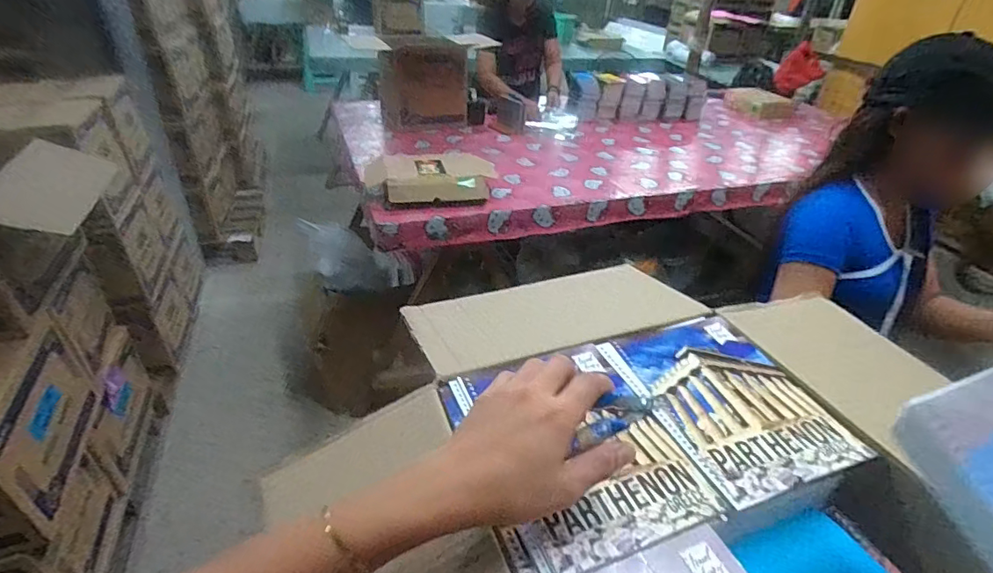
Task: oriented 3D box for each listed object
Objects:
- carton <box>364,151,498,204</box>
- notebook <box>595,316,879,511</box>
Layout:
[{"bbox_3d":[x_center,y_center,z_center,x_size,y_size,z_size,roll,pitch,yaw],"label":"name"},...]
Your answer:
[{"bbox_3d":[-0.198,-0.319,1.561,0.396,0.099,0.237,0,34,-6],"label":"carton"},{"bbox_3d":[0.211,0.099,0.486,0.151,0.007,0.200,-10,36,-20],"label":"notebook"}]

